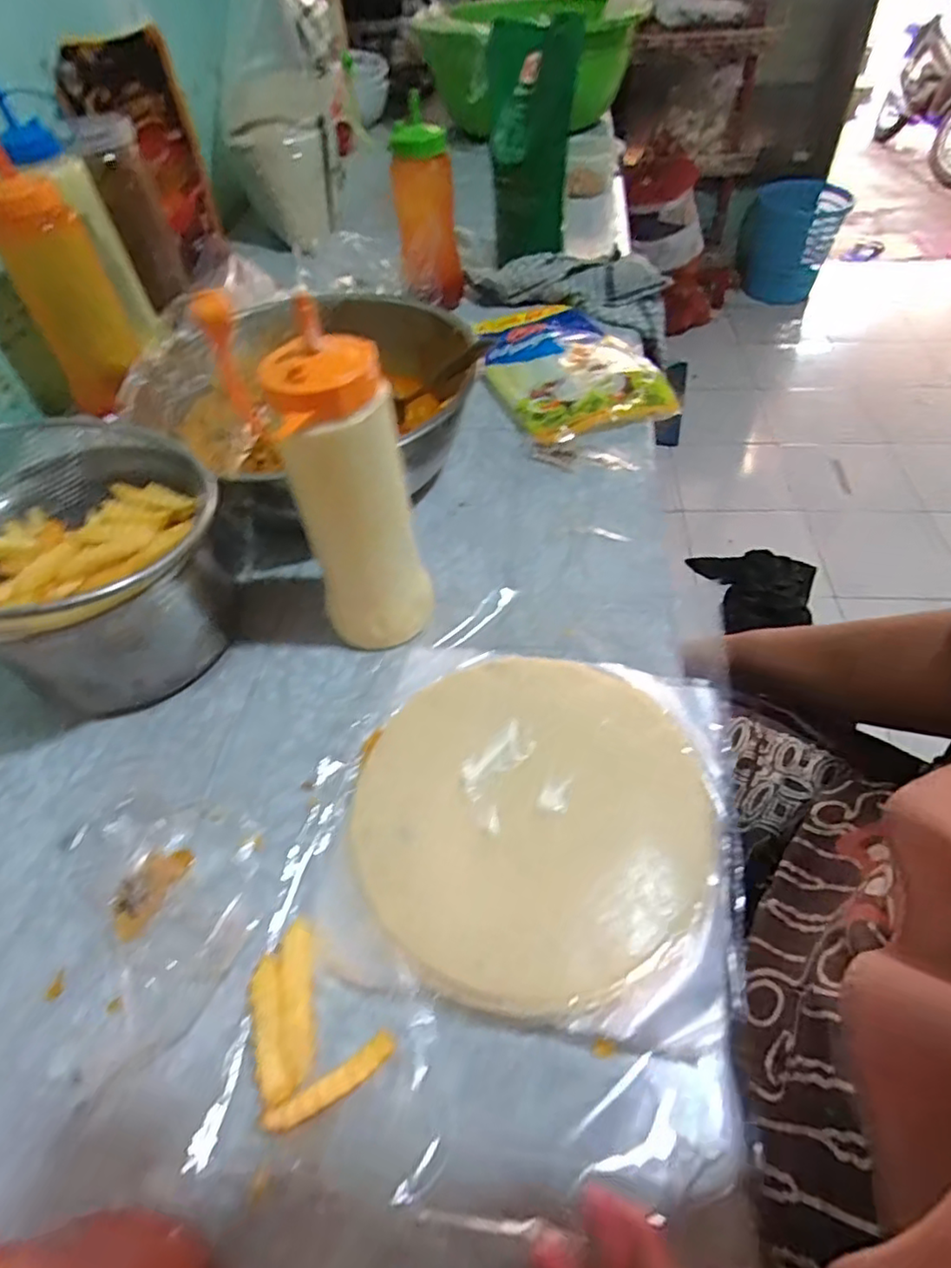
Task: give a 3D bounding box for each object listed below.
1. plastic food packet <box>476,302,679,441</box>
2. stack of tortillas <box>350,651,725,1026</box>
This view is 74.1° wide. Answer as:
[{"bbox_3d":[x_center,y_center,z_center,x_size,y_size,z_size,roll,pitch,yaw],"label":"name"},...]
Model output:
[{"bbox_3d":[0.085,-0.292,0.669,0.152,0.025,0.267,-17,52,-10],"label":"plastic food packet"},{"bbox_3d":[0.030,0.096,0.347,0.185,0.024,0.190,7,52,10],"label":"stack of tortillas"}]

